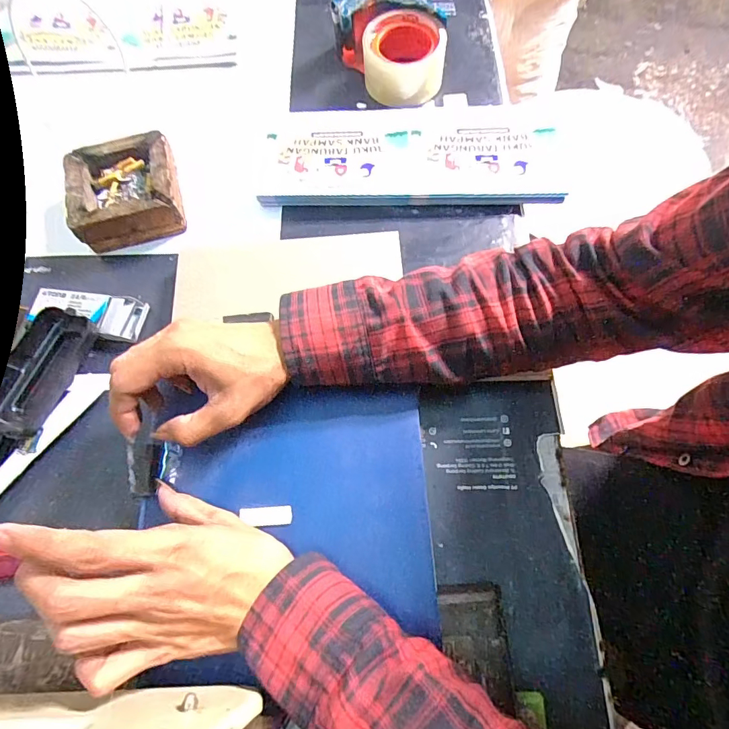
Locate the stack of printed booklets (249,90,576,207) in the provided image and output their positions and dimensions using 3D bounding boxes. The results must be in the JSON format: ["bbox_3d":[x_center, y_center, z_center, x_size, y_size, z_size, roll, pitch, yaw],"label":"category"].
[{"bbox_3d":[0.049,-0.220,0.438,0.310,0.015,0.130,1,69,3],"label":"stack of printed booklets"}]

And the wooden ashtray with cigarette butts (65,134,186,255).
[{"bbox_3d":[-0.230,-0.169,0.421,0.102,0.038,0.101,-17,69,-4],"label":"wooden ashtray with cigarette butts"}]

